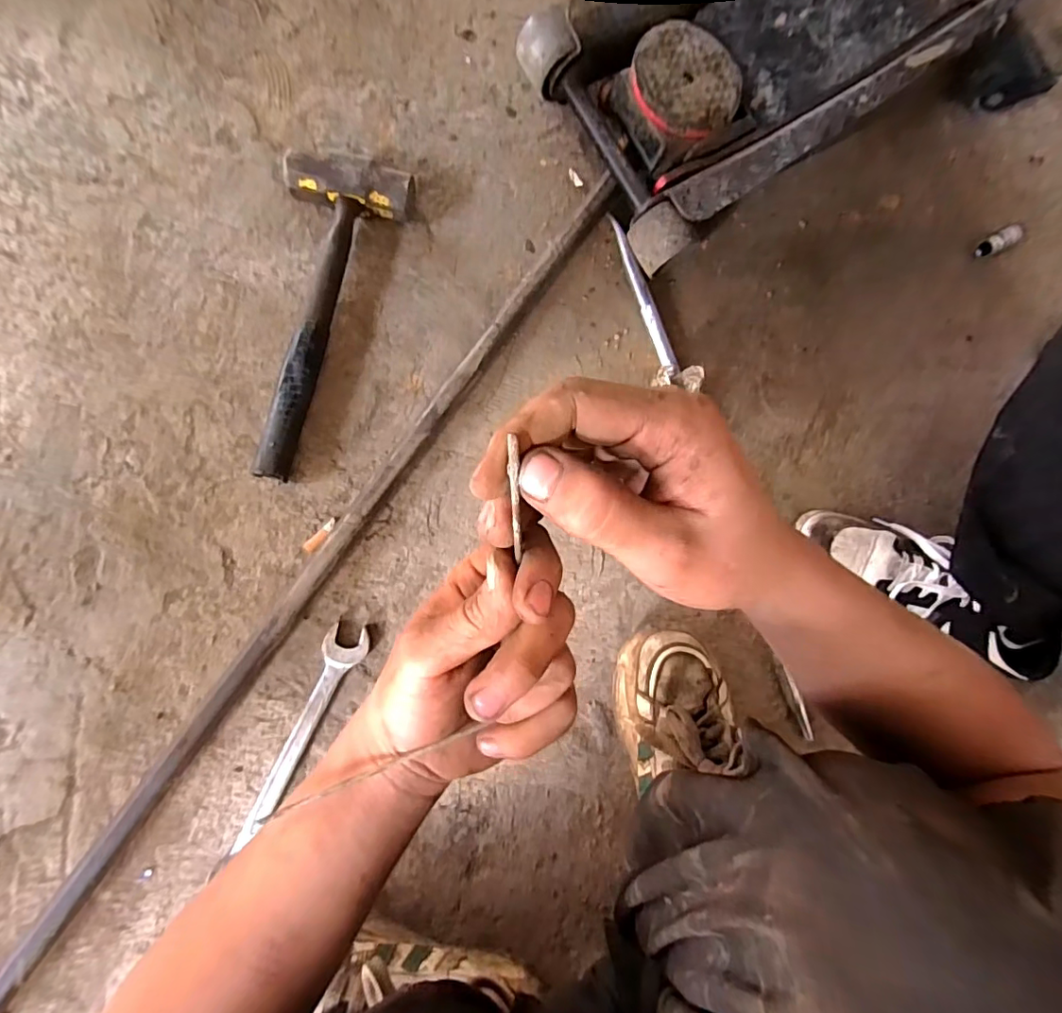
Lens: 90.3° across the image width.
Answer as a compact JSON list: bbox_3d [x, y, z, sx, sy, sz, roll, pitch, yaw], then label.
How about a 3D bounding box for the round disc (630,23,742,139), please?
[{"bbox_3d":[0.147,-0.403,0.504,0.106,0.025,0.103,1,85,-10],"label":"round disc"}]

